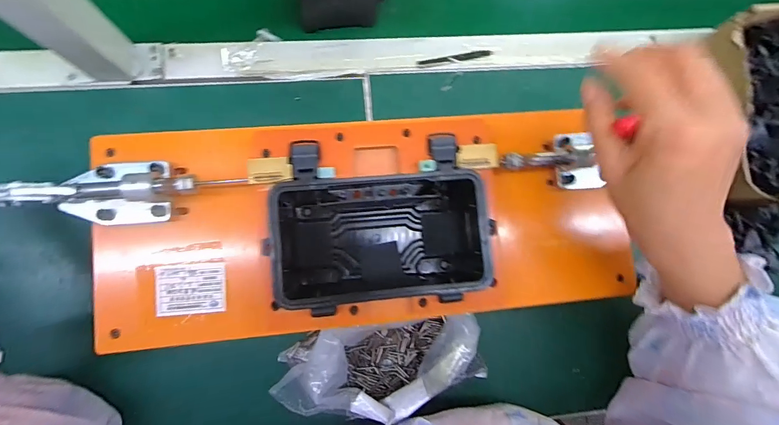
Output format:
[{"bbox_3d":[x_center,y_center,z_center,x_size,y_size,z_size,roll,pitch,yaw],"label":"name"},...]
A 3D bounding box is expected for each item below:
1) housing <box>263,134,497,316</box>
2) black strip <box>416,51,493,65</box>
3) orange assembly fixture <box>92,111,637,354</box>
[{"bbox_3d":[-0.010,0.009,0.332,0.177,0.081,0.139,-4,85,-6],"label":"housing"},{"bbox_3d":[0.077,-0.180,0.427,0.090,0.006,0.009,-11,86,-6],"label":"black strip"},{"bbox_3d":[-0.010,0.015,0.327,0.449,0.081,0.179,-3,85,-6],"label":"orange assembly fixture"}]

